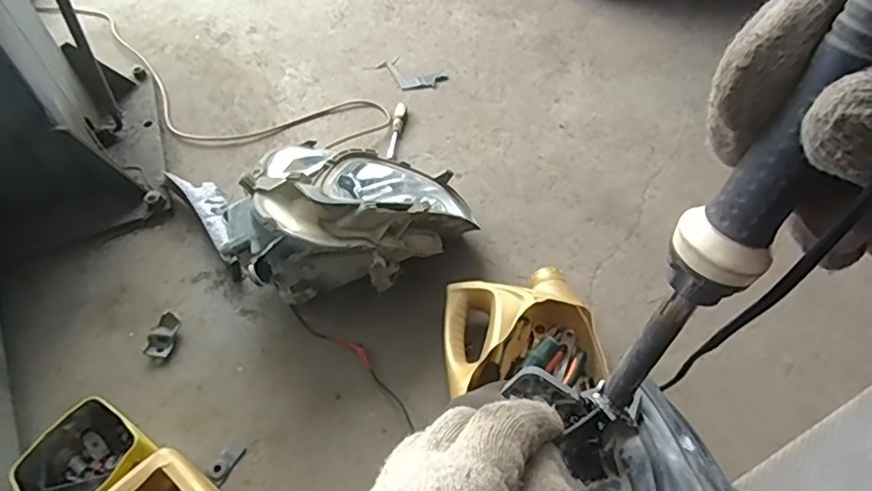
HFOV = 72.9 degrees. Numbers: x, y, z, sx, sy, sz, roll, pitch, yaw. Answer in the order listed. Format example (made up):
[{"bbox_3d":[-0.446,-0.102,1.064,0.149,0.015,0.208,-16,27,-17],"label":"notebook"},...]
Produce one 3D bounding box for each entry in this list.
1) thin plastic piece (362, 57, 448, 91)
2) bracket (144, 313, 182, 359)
[{"bbox_3d":[-0.070,-0.379,1.314,0.179,0.006,0.085,29,60,26],"label":"thin plastic piece"},{"bbox_3d":[-0.422,0.139,0.917,0.036,0.029,0.070,6,52,11],"label":"bracket"}]

